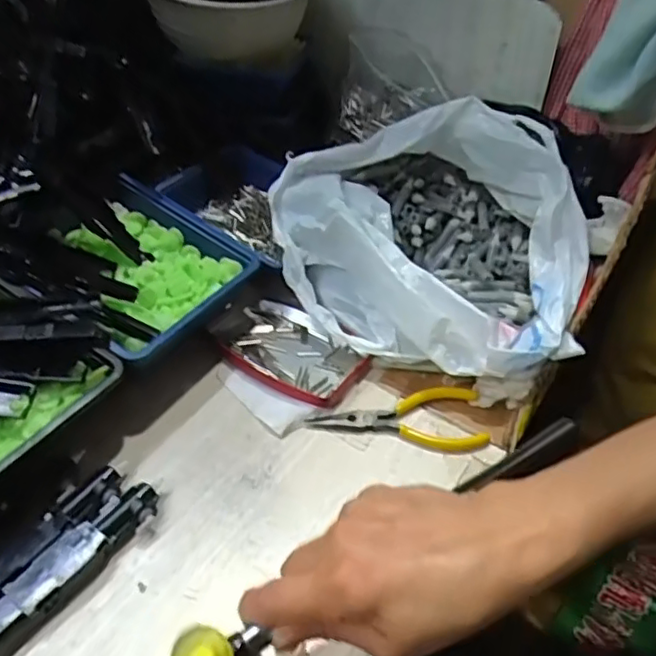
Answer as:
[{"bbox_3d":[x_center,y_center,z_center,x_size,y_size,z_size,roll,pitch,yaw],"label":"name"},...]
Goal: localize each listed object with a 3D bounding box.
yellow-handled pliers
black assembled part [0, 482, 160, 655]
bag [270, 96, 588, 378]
[{"bbox_3d":[0.050,0.063,0.454,0.125,0.013,0.050,3,43,-2],"label":"yellow-handled pliers"},{"bbox_3d":[-0.145,0.134,0.354,0.026,0.021,0.118,27,47,22],"label":"black assembled part"},{"bbox_3d":[0.087,-0.085,0.525,0.251,0.139,0.221,22,45,17],"label":"bag"}]

